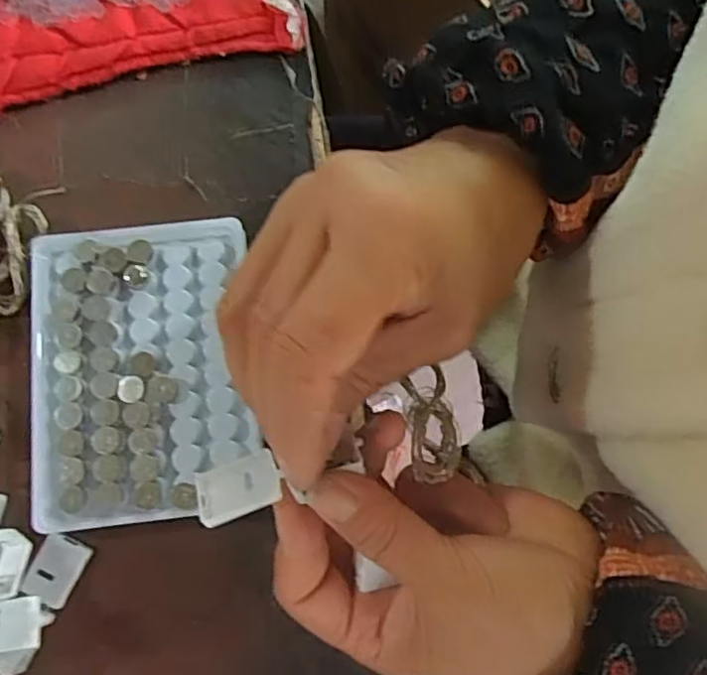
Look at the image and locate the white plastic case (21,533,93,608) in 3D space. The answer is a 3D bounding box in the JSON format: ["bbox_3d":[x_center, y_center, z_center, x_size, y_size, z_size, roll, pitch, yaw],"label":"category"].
[{"bbox_3d":[-0.126,0.098,0.280,0.020,0.004,0.027,25,77,4],"label":"white plastic case"}]

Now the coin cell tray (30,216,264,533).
[{"bbox_3d":[-0.095,0.013,0.292,0.093,0.018,0.128,-6,77,-4],"label":"coin cell tray"}]

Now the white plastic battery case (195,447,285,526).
[{"bbox_3d":[-0.039,0.050,0.220,0.028,0.007,0.021,-22,49,-1],"label":"white plastic battery case"}]

